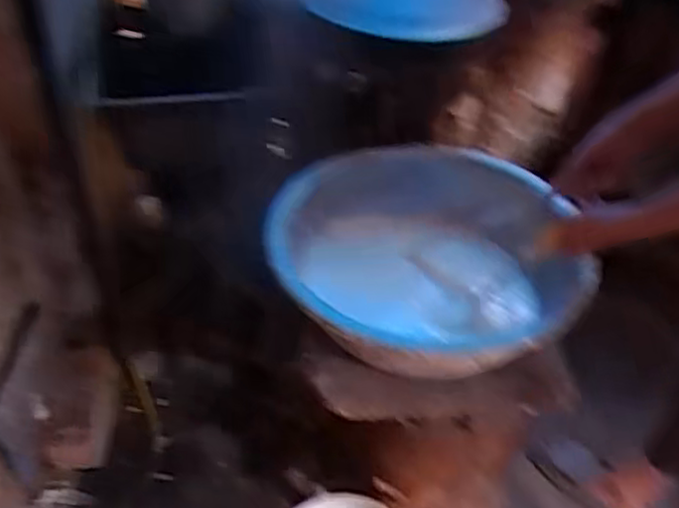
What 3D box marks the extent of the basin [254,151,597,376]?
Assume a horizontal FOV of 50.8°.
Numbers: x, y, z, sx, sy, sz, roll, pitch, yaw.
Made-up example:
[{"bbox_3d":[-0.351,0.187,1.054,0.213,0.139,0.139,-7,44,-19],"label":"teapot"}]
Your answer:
[{"bbox_3d":[0.125,0.008,1.251,0.464,0.218,0.505,3,44,-3],"label":"basin"}]

